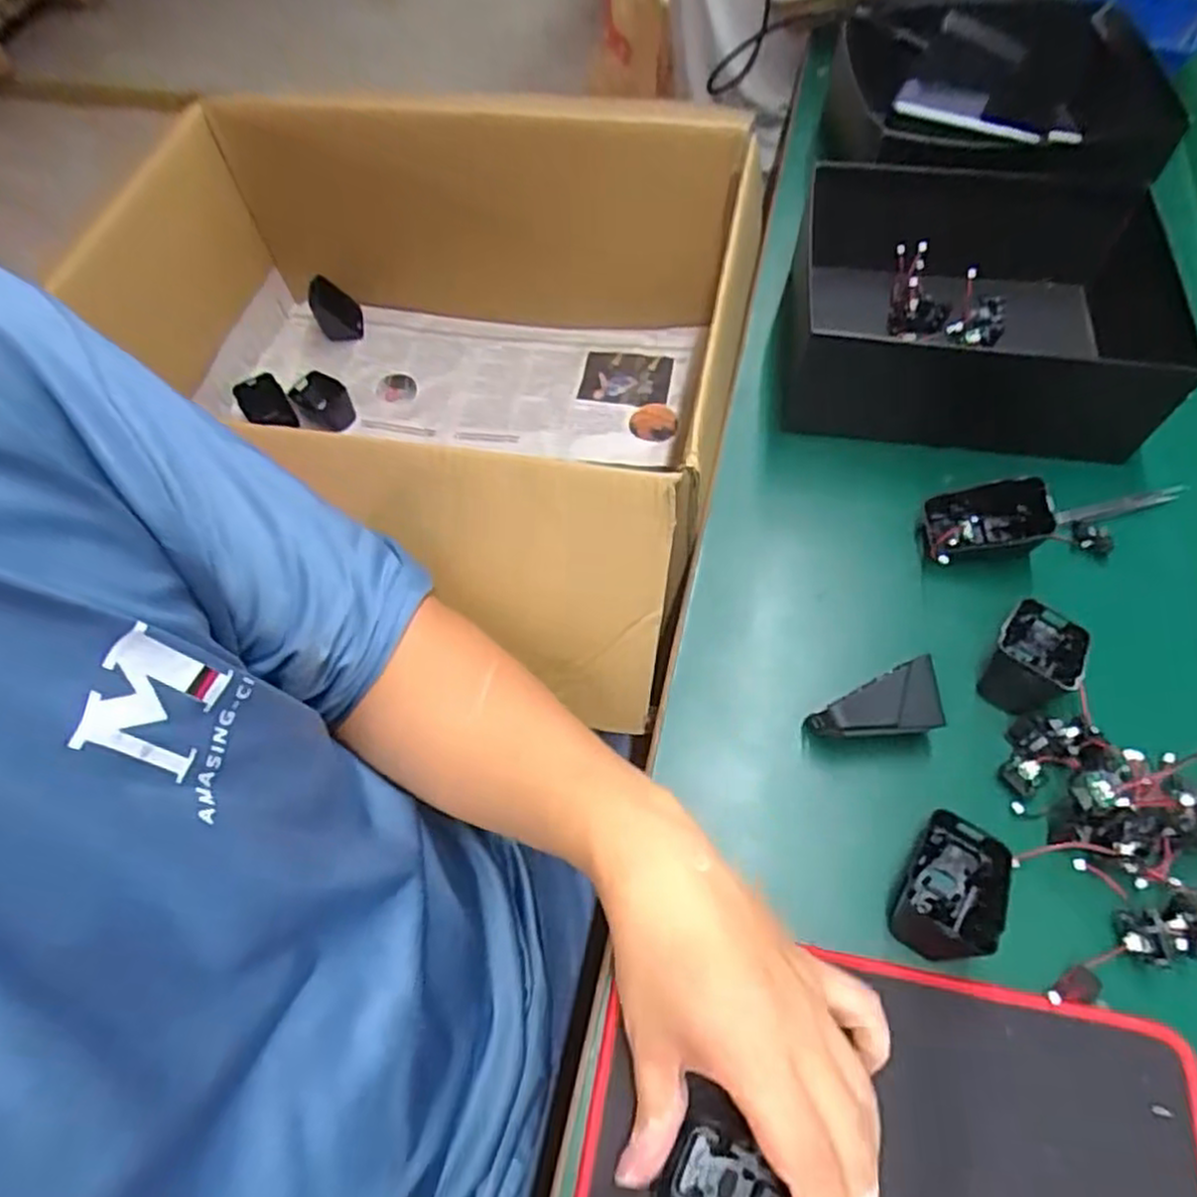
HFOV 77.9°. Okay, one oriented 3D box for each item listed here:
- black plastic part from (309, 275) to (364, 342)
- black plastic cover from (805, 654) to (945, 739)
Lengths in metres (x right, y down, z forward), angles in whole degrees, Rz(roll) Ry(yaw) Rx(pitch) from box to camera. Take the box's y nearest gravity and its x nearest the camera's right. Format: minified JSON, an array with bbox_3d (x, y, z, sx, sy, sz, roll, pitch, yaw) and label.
[{"bbox_3d":[-0.275,-0.305,0.772,0.047,0.064,0.038,-24,62,-8],"label":"black plastic part"},{"bbox_3d":[0.153,0.064,0.410,0.070,0.033,0.034,-20,61,6],"label":"black plastic cover"}]

